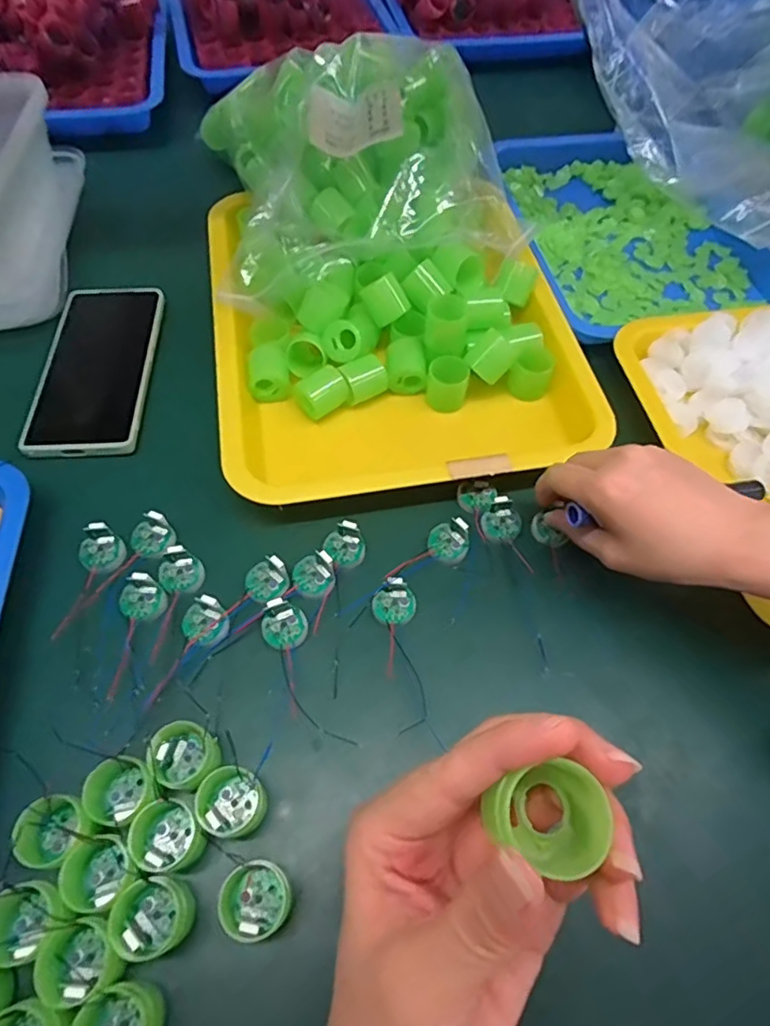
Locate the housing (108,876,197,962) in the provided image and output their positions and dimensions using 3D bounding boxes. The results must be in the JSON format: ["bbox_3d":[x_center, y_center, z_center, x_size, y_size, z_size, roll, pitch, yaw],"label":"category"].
[{"bbox_3d":[-0.102,0.180,0.261,0.029,0.027,0.029,-22,63,-14],"label":"housing"}]

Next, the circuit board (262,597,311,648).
[{"bbox_3d":[-0.058,0.063,0.332,0.025,0.014,0.026,-16,61,-11],"label":"circuit board"}]

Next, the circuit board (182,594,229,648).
[{"bbox_3d":[-0.103,0.062,0.332,0.026,0.012,0.024,37,65,18],"label":"circuit board"}]

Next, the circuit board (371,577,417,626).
[{"bbox_3d":[0.006,0.052,0.341,0.025,0.016,0.024,11,60,4],"label":"circuit board"}]

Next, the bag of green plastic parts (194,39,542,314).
[{"bbox_3d":[-0.021,-0.281,0.461,0.248,0.084,0.242,-6,60,-5],"label":"bag of green plastic parts"}]

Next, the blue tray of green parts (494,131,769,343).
[{"bbox_3d":[0.211,-0.264,0.520,0.205,0.042,0.273,-13,61,-9],"label":"blue tray of green parts"}]

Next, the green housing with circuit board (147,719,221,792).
[{"bbox_3d":[-0.101,0.123,0.295,0.029,0.019,0.031,1,60,-1],"label":"green housing with circuit board"}]

